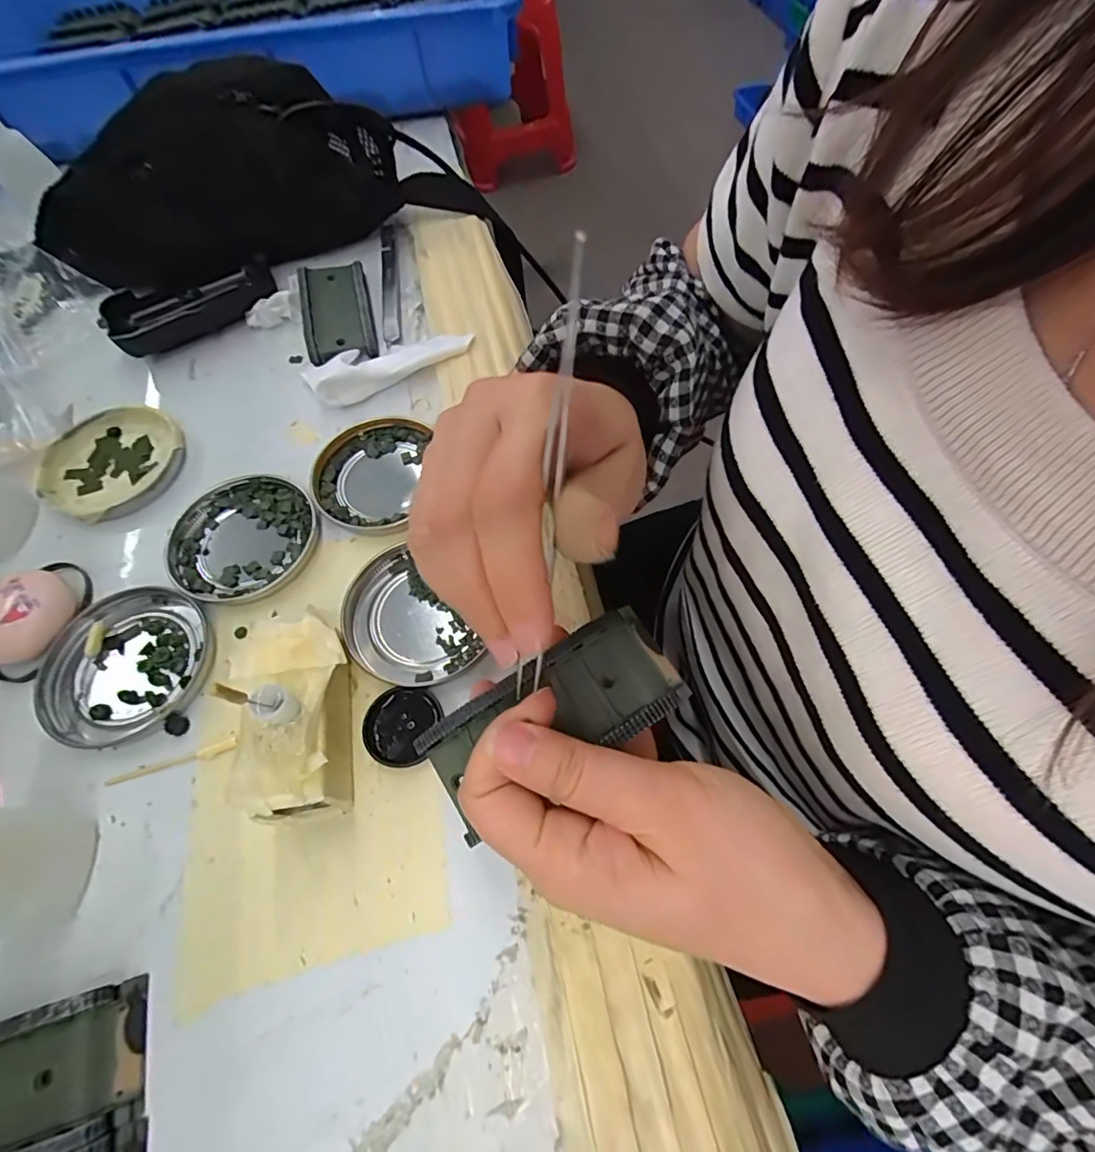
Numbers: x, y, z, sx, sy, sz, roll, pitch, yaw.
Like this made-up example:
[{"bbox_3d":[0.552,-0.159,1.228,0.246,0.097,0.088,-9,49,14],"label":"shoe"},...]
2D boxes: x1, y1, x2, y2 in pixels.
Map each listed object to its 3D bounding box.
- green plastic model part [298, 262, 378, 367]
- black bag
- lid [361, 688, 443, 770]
[{"bbox_3d":[-0.143,-0.184,0.369,0.043,0.019,0.086,-14,63,-5],"label":"green plastic model part"},{"bbox_3d":[-0.233,-0.279,0.382,0.234,0.090,0.140,-38,68,-16],"label":"black bag"},{"bbox_3d":[-0.068,0.069,0.247,0.032,0.006,0.035,-1,63,2],"label":"lid"}]

